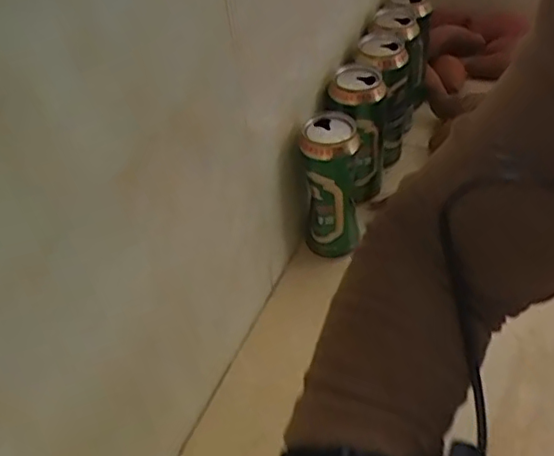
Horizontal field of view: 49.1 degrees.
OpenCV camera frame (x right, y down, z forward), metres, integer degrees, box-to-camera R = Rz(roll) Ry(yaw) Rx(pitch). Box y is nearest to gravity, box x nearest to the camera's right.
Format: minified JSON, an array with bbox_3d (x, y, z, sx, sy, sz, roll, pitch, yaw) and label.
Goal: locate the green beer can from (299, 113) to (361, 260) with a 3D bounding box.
[{"bbox_3d":[0.059,-0.036,0.658,0.062,0.173,0.060,-2,45,2],"label":"green beer can"}]

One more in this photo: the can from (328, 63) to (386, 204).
[{"bbox_3d":[0.092,-0.105,0.712,0.057,0.157,0.061,-2,45,2],"label":"can"}]

